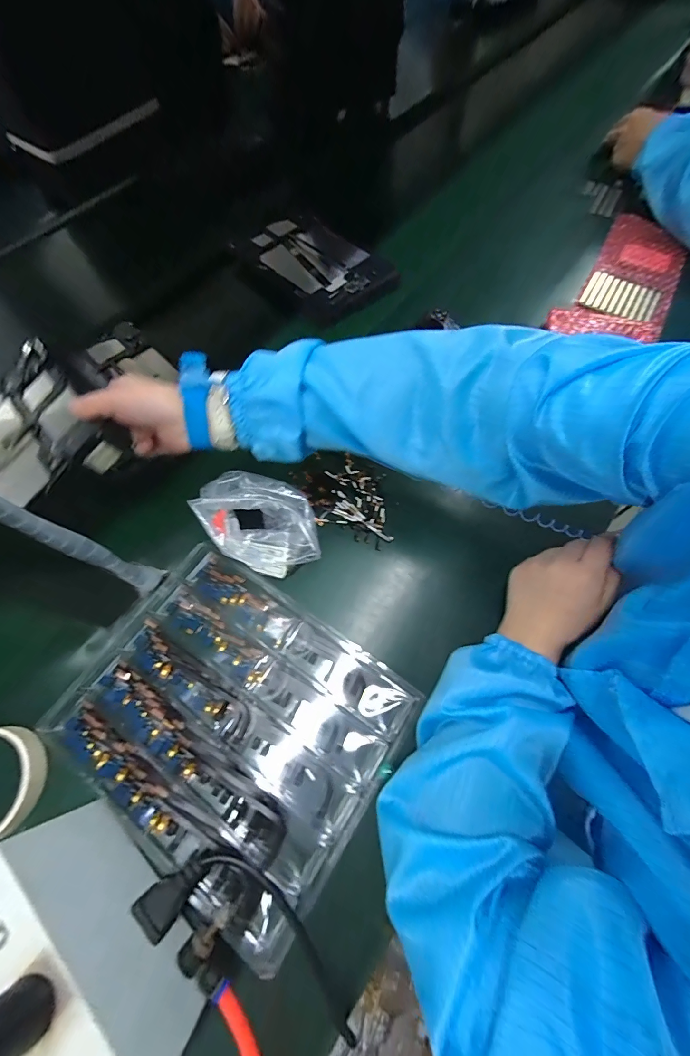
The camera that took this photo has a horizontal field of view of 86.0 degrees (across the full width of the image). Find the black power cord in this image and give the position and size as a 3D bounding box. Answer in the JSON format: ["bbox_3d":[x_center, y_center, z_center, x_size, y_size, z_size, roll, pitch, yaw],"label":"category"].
[{"bbox_3d":[-0.062,0.289,0.268,0.169,0.028,0.057,27,69,0],"label":"black power cord"}]

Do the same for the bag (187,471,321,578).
[{"bbox_3d":[-0.084,0.001,0.374,0.132,0.068,0.080,18,68,9],"label":"bag"}]

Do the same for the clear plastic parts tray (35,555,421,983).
[{"bbox_3d":[-0.105,0.164,0.330,0.269,0.014,0.216,31,70,15],"label":"clear plastic parts tray"}]

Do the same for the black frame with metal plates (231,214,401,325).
[{"bbox_3d":[-0.055,-0.428,0.587,0.159,0.025,0.264,-38,70,-14],"label":"black frame with metal plates"}]

